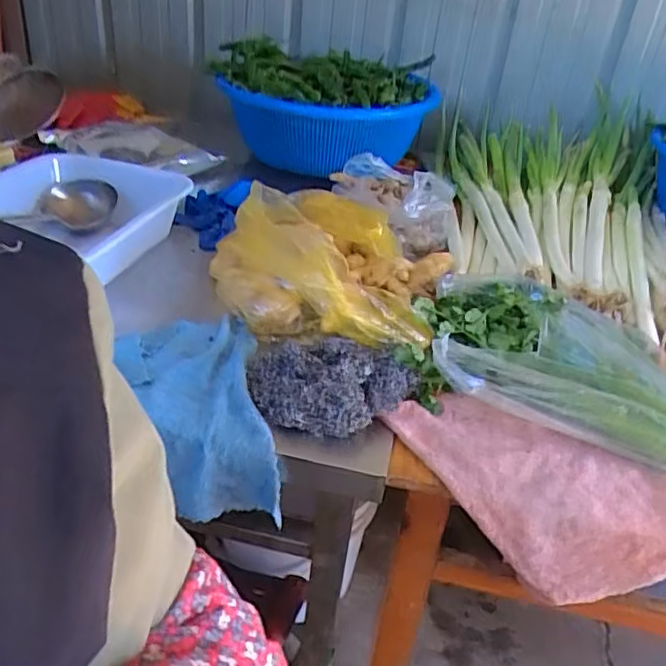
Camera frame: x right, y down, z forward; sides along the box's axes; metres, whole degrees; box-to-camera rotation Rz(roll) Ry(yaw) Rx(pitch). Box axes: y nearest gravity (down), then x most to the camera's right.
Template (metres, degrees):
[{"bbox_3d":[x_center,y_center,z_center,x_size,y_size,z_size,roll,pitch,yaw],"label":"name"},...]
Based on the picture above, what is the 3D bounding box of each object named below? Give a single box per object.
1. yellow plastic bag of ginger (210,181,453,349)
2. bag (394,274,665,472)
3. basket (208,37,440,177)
[{"bbox_3d":[-0.013,-0.094,0.785,0.286,0.123,0.229,10,36,5],"label":"yellow plastic bag of ginger"},{"bbox_3d":[0.250,0.034,0.690,0.333,0.086,0.184,14,36,10],"label":"bag"},{"bbox_3d":[-0.028,-0.369,1.083,0.355,0.179,0.345,6,36,-1],"label":"basket"}]

